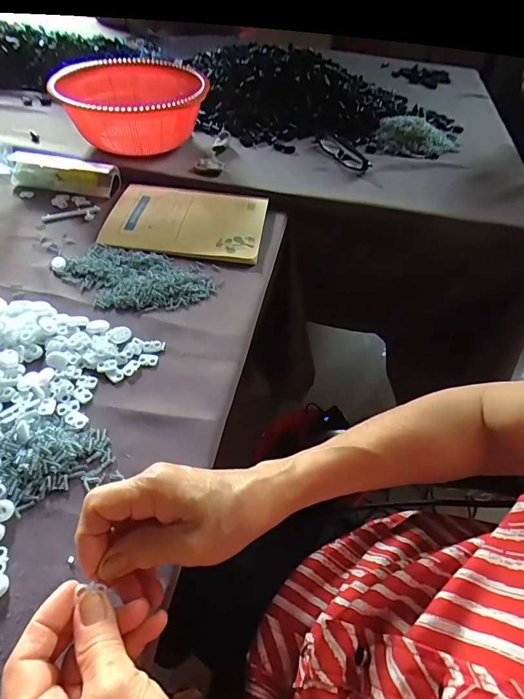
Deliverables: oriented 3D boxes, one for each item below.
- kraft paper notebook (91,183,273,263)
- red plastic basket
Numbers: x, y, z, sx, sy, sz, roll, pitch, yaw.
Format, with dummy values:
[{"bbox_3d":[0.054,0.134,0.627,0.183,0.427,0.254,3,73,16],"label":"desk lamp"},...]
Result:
[{"bbox_3d":[-0.102,-0.178,0.549,0.208,0.013,0.148,5,49,3],"label":"kraft paper notebook"},{"bbox_3d":[-0.197,-0.372,0.645,0.211,0.092,0.209,-9,50,-10],"label":"red plastic basket"}]

